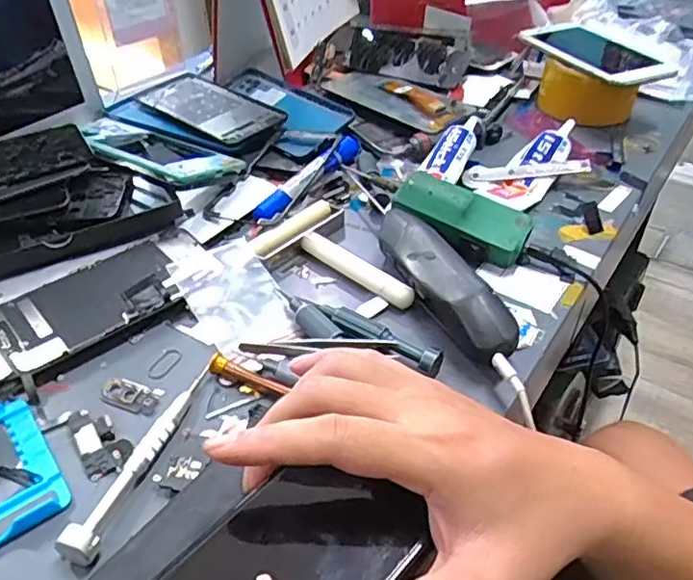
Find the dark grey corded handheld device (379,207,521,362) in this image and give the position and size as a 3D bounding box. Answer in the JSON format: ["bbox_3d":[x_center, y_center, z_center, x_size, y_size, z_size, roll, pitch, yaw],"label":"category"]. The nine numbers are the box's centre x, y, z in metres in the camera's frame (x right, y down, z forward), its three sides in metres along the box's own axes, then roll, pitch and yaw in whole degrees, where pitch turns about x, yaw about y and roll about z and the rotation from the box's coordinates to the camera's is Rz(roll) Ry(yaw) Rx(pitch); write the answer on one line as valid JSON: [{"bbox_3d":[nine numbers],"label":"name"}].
[{"bbox_3d":[0.061,-0.008,0.394,0.032,0.035,0.142,-18,44,-20],"label":"dark grey corded handheld device"}]

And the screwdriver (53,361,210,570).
[{"bbox_3d":[-0.104,0.083,0.312,0.014,0.015,0.120,13,42,14],"label":"screwdriver"}]

